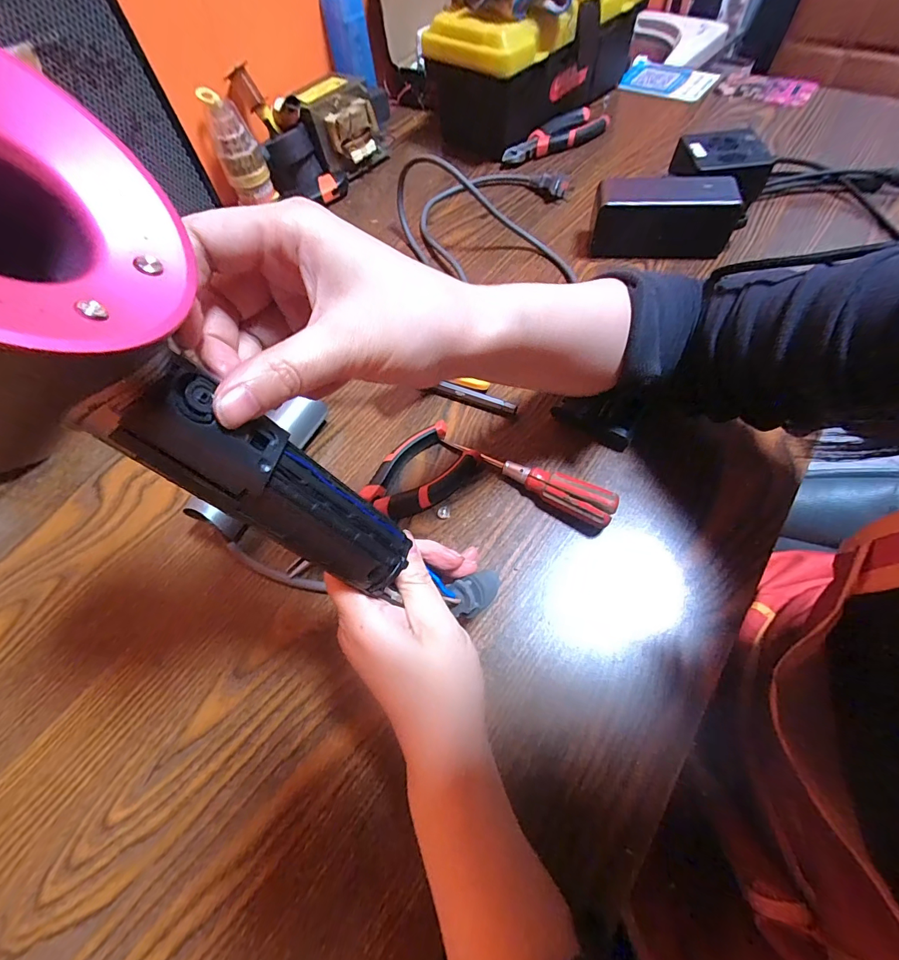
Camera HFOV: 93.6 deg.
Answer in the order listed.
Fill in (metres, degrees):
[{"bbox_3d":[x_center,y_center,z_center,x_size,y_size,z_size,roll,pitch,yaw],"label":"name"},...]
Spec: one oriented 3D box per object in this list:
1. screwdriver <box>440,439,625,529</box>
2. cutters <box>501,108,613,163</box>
[{"bbox_3d":[0.056,-0.004,0.316,0.135,0.025,0.022,28,65,19],"label":"screwdriver"},{"bbox_3d":[0.145,-0.458,0.562,0.156,0.029,0.045,-31,63,-11],"label":"cutters"}]

